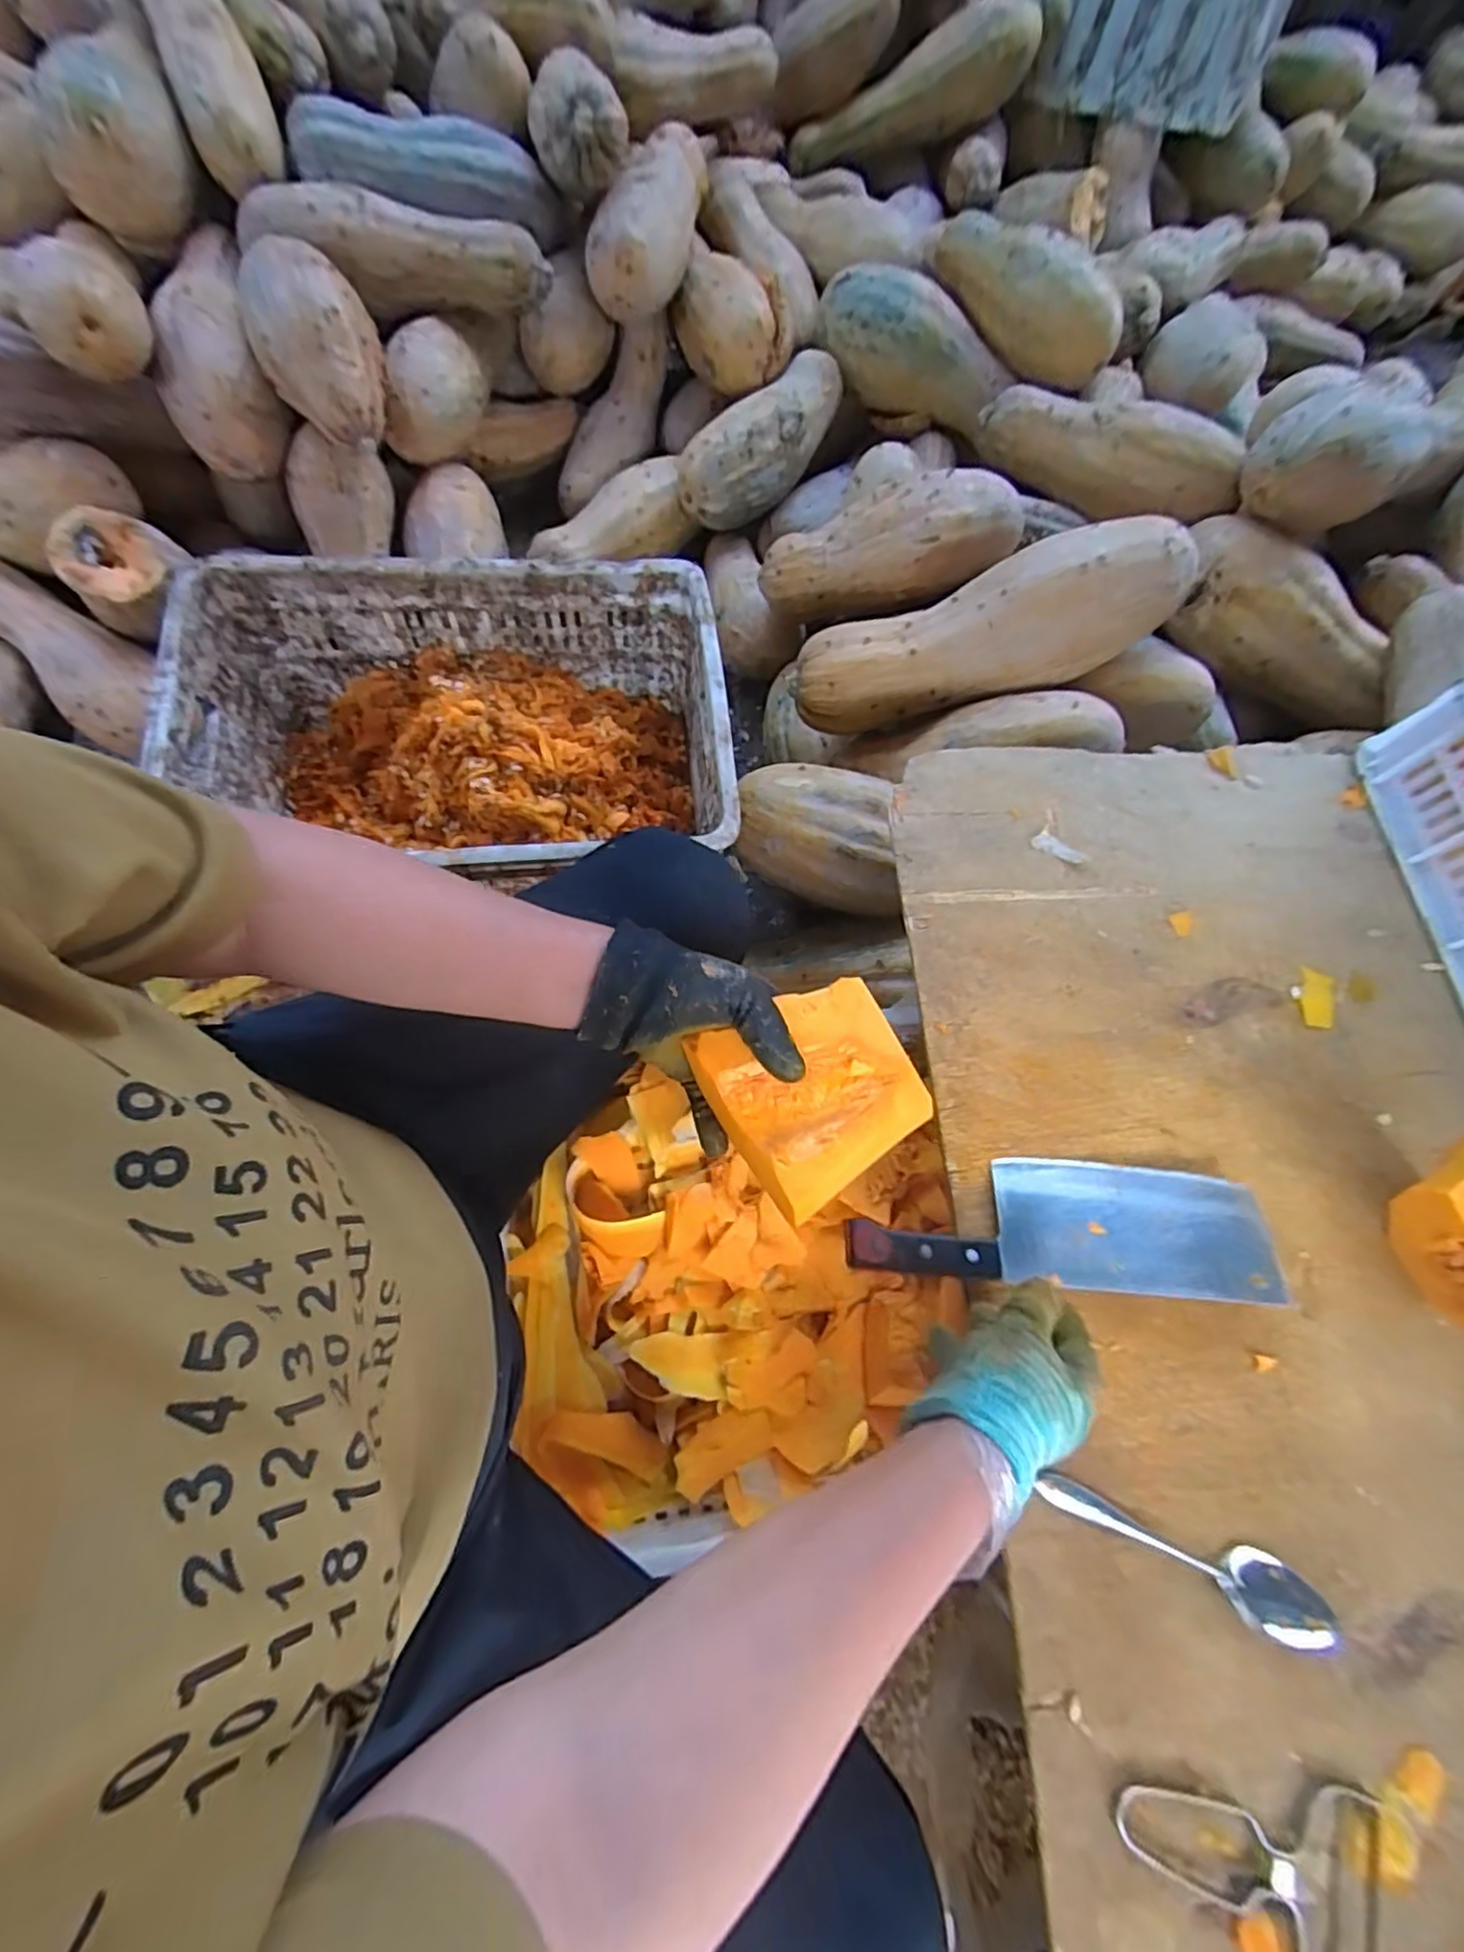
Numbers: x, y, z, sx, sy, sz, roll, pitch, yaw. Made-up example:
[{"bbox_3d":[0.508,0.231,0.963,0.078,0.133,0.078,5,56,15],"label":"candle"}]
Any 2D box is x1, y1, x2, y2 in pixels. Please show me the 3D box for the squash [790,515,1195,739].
[{"bbox_3d":[0.264,-0.360,0.735,0.390,0.114,0.111,-12,69,18],"label":"squash"}]

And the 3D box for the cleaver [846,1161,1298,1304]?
[{"bbox_3d":[0.219,0.167,0.465,0.279,0.029,0.081,4,70,1],"label":"cleaver"}]

